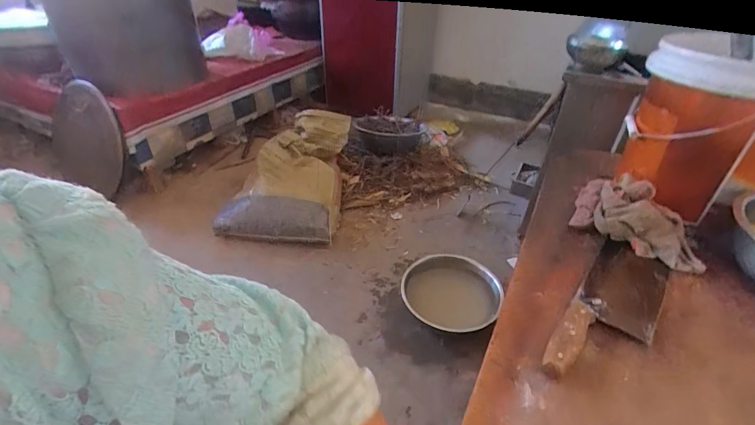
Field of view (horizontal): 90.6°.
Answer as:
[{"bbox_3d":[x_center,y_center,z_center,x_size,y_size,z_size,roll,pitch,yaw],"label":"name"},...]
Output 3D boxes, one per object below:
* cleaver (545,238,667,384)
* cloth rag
[{"bbox_3d":[0.310,0.130,0.493,0.088,0.027,0.284,28,45,30],"label":"cleaver"},{"bbox_3d":[0.432,-0.002,0.608,0.198,0.079,0.128,32,47,33],"label":"cloth rag"}]

